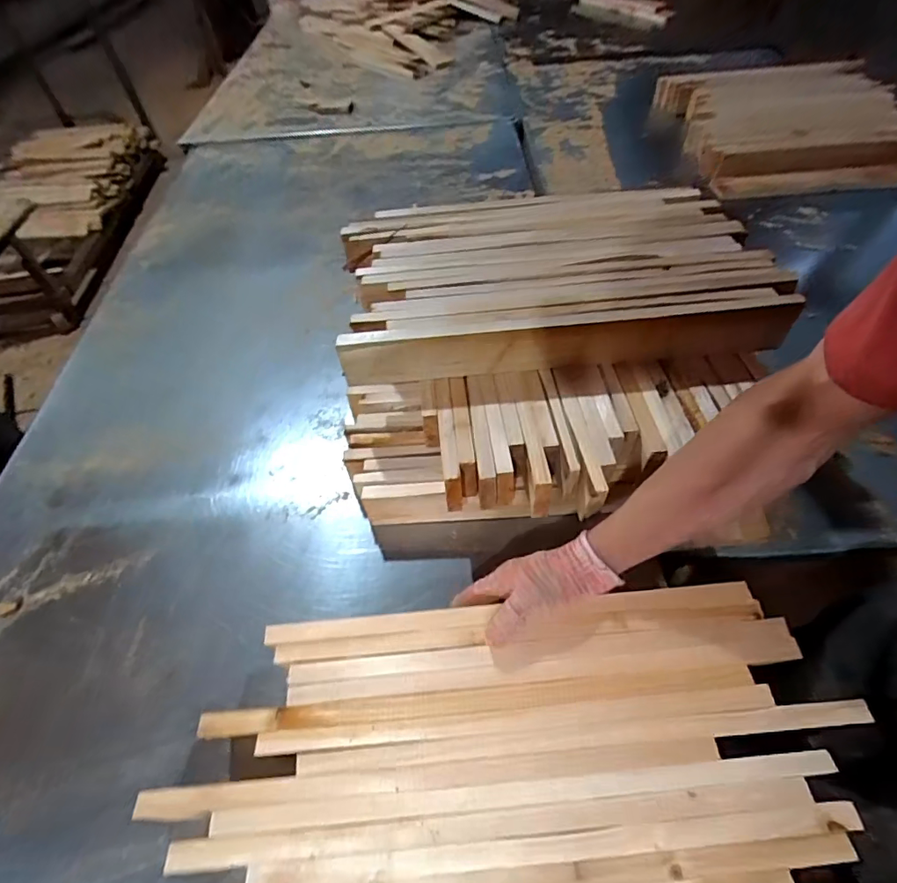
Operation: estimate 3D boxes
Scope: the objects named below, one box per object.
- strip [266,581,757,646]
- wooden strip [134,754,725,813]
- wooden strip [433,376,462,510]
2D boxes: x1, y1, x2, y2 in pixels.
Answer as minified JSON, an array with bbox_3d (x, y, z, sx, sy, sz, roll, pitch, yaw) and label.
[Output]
[{"bbox_3d":[0.057,0.168,0.488,0.471,0.013,0.021,-6,53,2],"label":"strip"},{"bbox_3d":[0.025,0.294,0.426,0.580,0.014,0.023,-4,53,1],"label":"wooden strip"},{"bbox_3d":[-0.001,-0.004,0.594,0.019,0.061,0.152,-5,53,-2],"label":"wooden strip"}]

